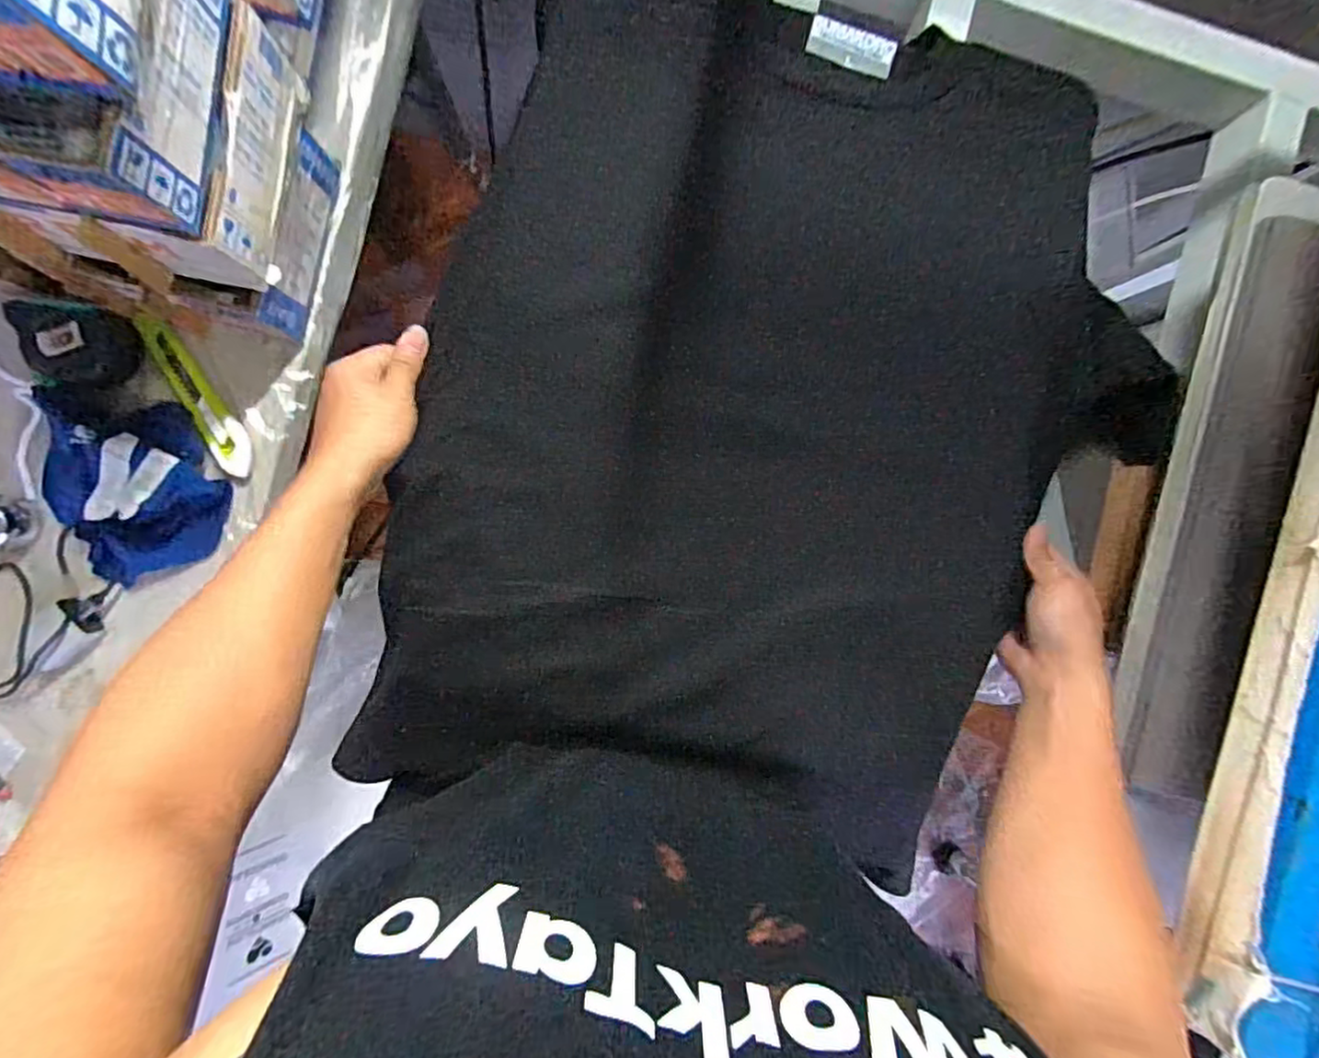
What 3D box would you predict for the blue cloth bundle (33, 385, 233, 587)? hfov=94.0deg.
[{"bbox_3d":[-0.444,-0.030,0.503,0.150,0.048,0.155,7,91,-5],"label":"blue cloth bundle"}]

